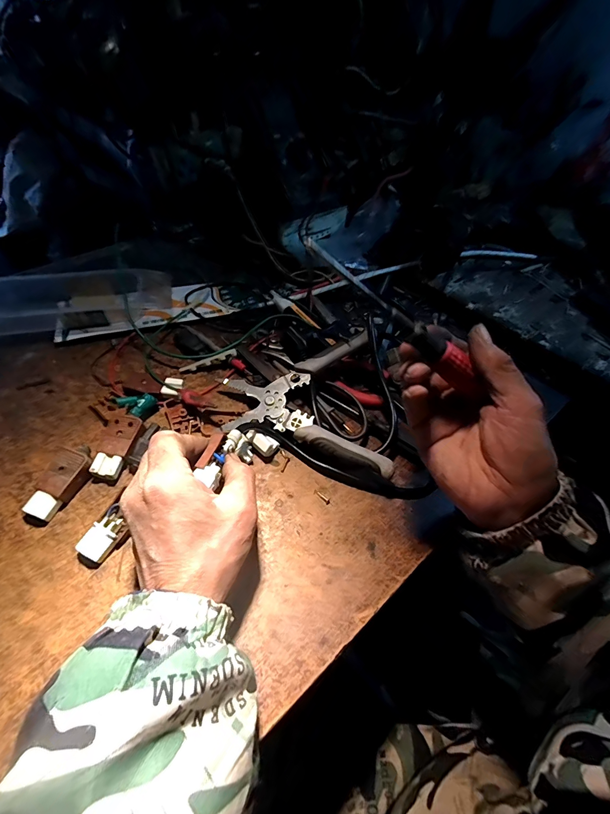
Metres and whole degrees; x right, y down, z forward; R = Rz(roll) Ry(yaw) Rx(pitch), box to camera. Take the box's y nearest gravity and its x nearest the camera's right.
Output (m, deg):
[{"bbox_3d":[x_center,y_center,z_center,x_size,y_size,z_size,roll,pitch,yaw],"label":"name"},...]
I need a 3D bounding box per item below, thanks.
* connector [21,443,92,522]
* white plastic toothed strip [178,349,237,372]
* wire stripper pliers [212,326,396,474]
[{"bbox_3d":[-0.210,0.063,0.311,0.028,0.019,0.065,17,54,10],"label":"connector"},{"bbox_3d":[-0.110,-0.052,0.413,0.067,0.006,0.010,-18,55,0],"label":"white plastic toothed strip"},{"bbox_3d":[0.014,-0.021,0.376,0.183,0.050,0.137,19,54,11],"label":"wire stripper pliers"}]

